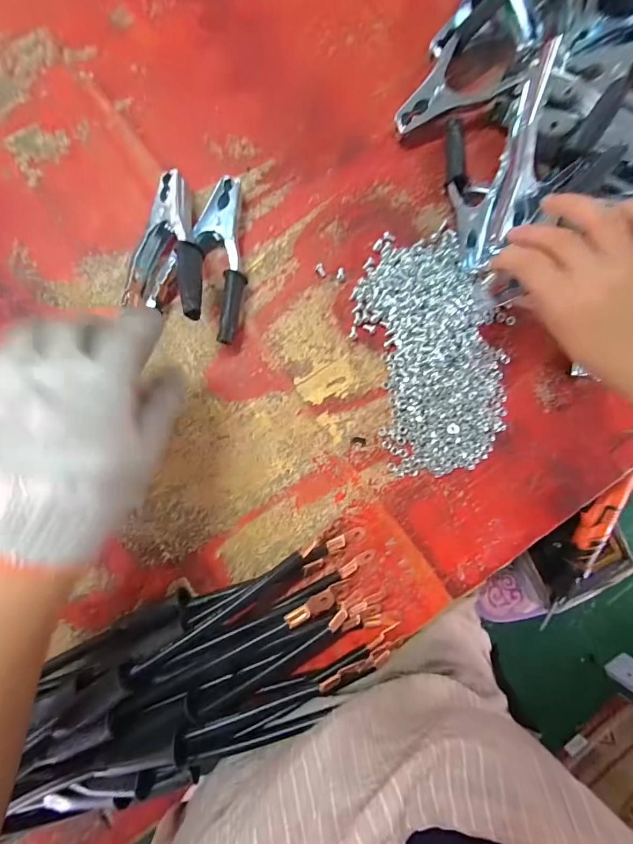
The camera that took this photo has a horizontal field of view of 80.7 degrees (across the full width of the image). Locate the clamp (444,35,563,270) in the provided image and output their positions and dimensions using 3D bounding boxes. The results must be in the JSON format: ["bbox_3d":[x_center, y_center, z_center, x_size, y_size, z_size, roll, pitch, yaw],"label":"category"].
[{"bbox_3d":[0.152,-0.212,0.324,0.029,0.093,0.146,-1,104,-28],"label":"clamp"}]

